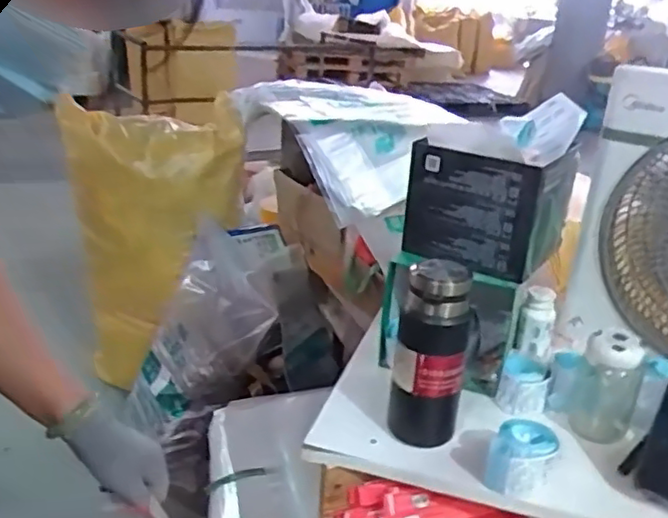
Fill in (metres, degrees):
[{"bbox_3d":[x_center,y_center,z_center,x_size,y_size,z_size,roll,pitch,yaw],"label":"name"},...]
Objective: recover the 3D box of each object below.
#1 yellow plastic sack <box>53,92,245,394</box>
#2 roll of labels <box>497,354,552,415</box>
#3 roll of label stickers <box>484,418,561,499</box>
[{"bbox_3d":[-0.463,-0.040,1.781,0.395,0.680,0.342,-13,28,-34],"label":"yellow plastic sack"},{"bbox_3d":[0.249,0.167,0.858,0.063,0.047,0.068,3,23,-1],"label":"roll of labels"},{"bbox_3d":[0.208,0.220,0.720,0.067,0.053,0.076,15,26,25],"label":"roll of label stickers"}]

